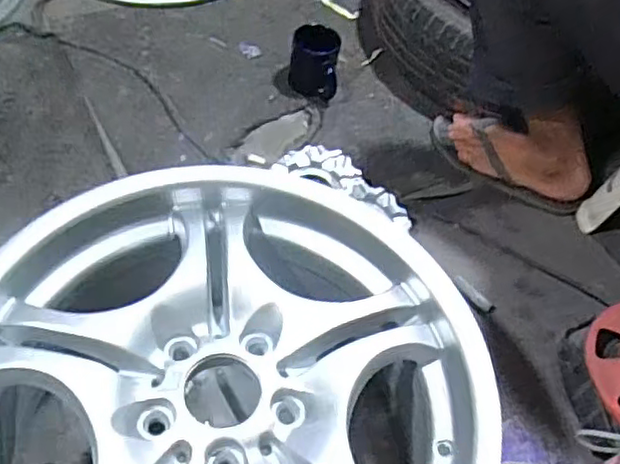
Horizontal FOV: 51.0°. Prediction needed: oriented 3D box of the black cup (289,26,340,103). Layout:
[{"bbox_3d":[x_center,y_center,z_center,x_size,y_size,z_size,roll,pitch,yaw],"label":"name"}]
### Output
[{"bbox_3d":[0.006,-0.277,1.076,0.089,0.098,0.073,7,54,-1],"label":"black cup"}]

